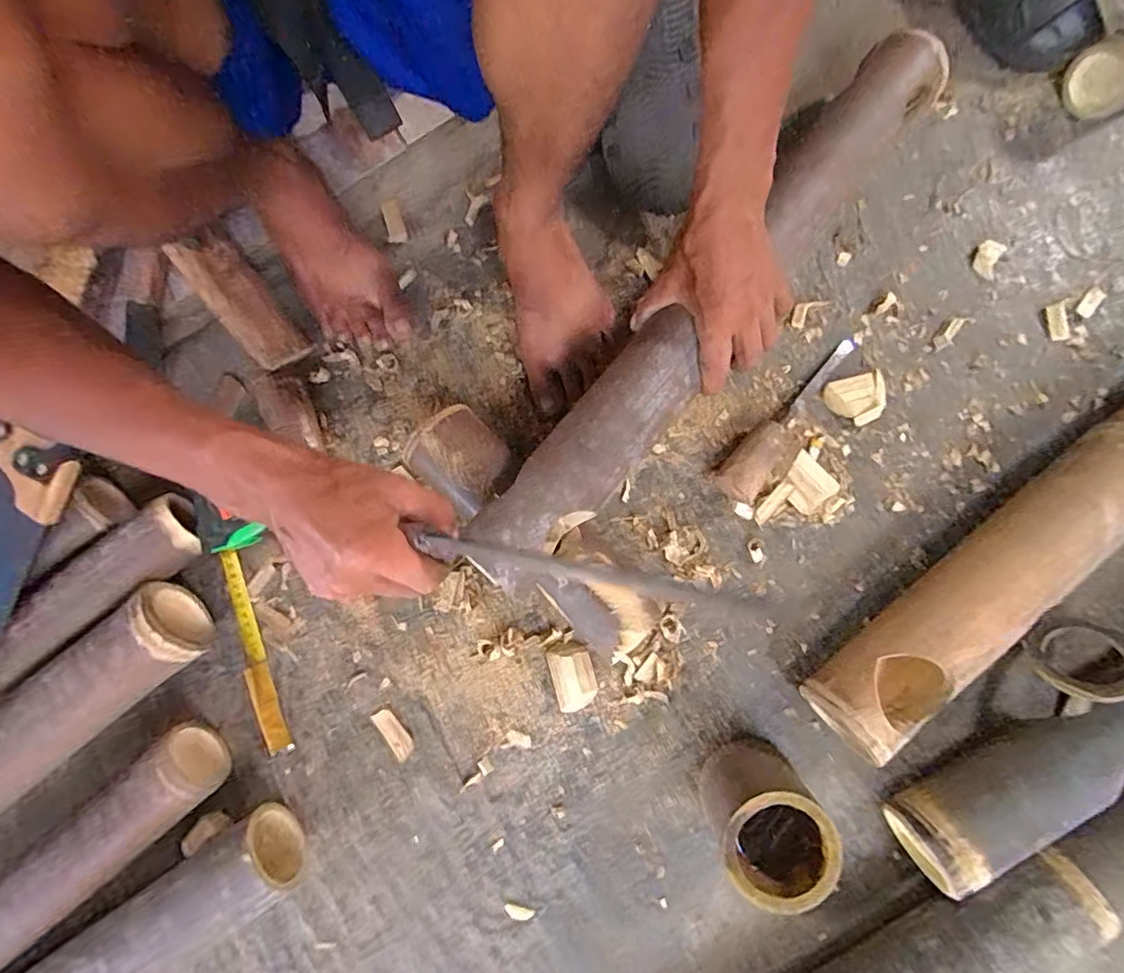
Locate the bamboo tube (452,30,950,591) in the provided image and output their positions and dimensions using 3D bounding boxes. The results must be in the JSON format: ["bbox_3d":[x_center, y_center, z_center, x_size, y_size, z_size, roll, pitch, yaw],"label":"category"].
[{"bbox_3d":[0.141,-0.170,0.500,0.077,0.079,0.636,39,81,6],"label":"bamboo tube"}]

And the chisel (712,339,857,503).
[{"bbox_3d":[0.228,-0.074,0.546,0.052,0.039,0.215,37,85,5],"label":"chisel"}]

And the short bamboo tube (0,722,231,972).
[{"bbox_3d":[-0.454,0.363,0.494,0.345,0.072,0.067,-44,84,-4],"label":"short bamboo tube"}]

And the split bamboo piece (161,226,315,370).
[{"bbox_3d":[-0.307,-0.178,0.525,0.053,0.014,0.132,-41,110,-20],"label":"split bamboo piece"}]

